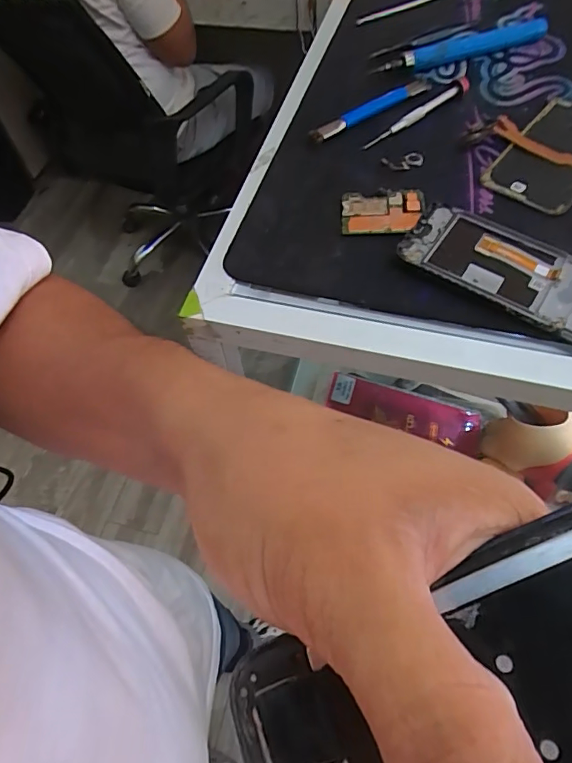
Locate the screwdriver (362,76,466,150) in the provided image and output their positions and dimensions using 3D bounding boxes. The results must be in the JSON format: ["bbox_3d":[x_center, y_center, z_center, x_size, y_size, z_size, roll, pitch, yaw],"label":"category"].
[{"bbox_3d":[0.124,-0.249,0.444,0.143,0.012,0.013,-36,63,-17],"label":"screwdriver"}]

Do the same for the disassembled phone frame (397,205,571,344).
[{"bbox_3d":[0.160,-0.077,0.341,0.150,0.012,0.070,30,65,19],"label":"disassembled phone frame"}]

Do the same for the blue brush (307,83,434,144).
[{"bbox_3d":[0.083,-0.257,0.450,0.140,0.009,0.019,-33,63,-15],"label":"blue brush"}]

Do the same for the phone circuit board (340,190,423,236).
[{"bbox_3d":[0.076,-0.135,0.382,0.062,0.007,0.044,0,59,3],"label":"phone circuit board"}]

